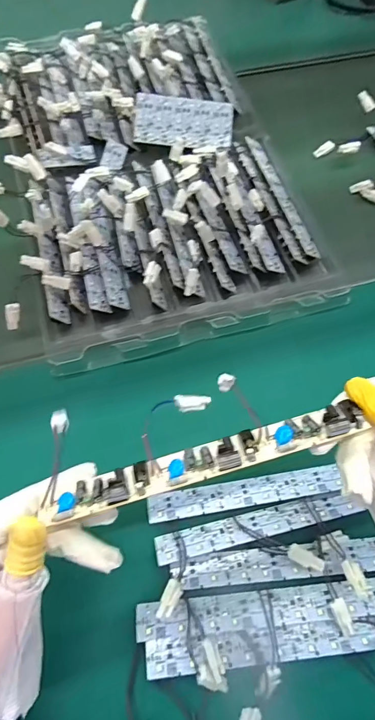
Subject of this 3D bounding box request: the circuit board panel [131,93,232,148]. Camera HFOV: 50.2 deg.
[{"bbox_3d":[-0.004,-0.297,0.500,0.119,0.007,0.063,7,86,-3],"label":"circuit board panel"}]

